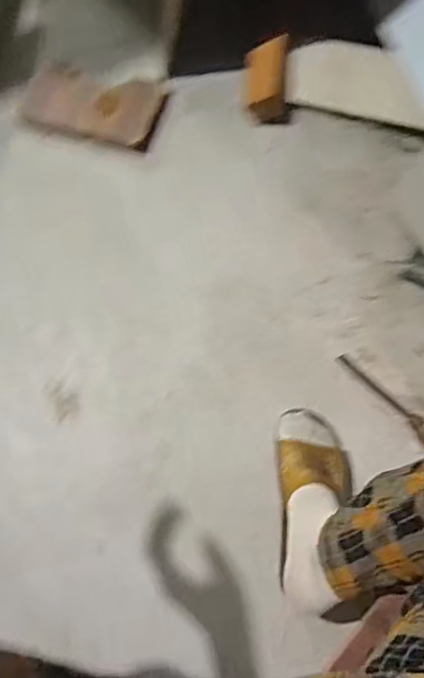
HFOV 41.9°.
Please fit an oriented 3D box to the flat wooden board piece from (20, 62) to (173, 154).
[{"bbox_3d":[-0.189,-0.373,0.875,0.217,0.021,0.114,16,80,7],"label":"flat wooden board piece"}]

